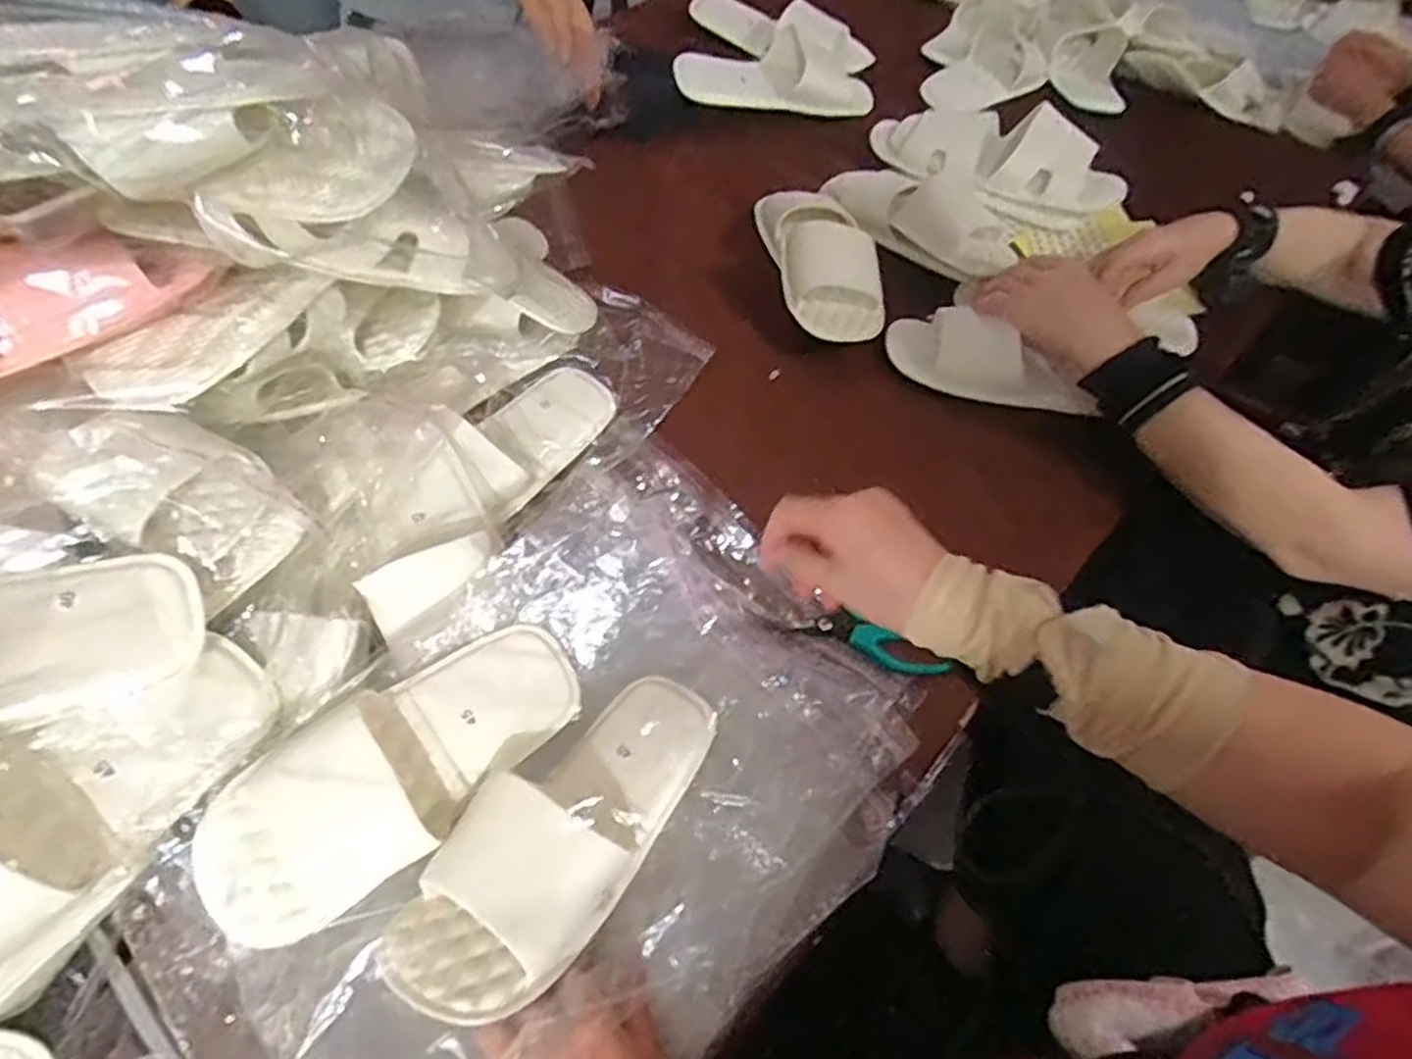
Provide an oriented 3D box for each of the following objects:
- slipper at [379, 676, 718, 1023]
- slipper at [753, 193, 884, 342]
[{"bbox_3d":[-0.080,0.179,0.463,0.093,0.049,0.225,34,50,17],"label":"slipper"},{"bbox_3d":[0.118,-0.284,0.785,0.088,0.072,0.233,-4,57,-7],"label":"slipper"}]

